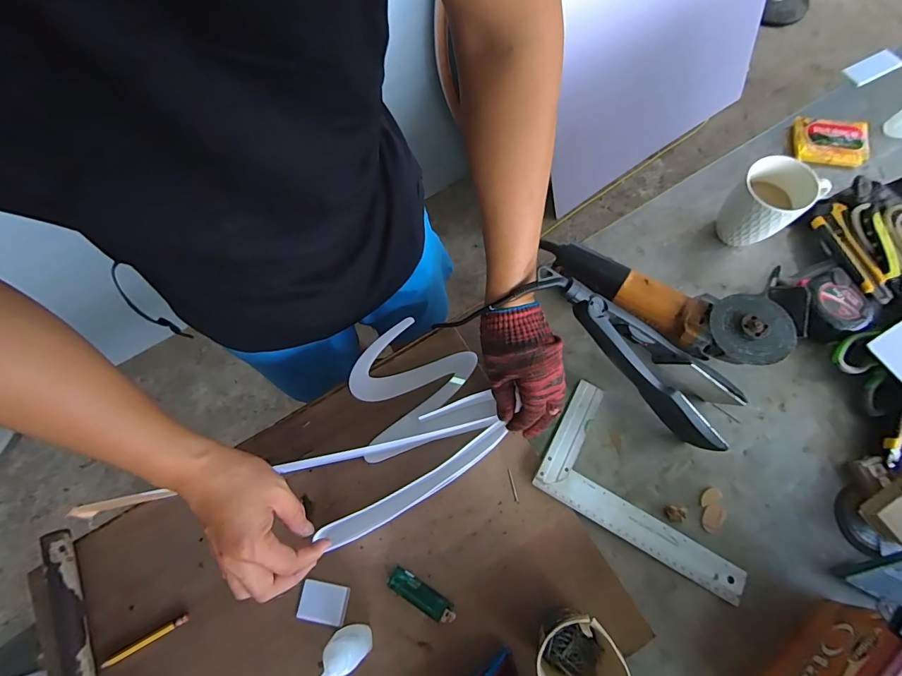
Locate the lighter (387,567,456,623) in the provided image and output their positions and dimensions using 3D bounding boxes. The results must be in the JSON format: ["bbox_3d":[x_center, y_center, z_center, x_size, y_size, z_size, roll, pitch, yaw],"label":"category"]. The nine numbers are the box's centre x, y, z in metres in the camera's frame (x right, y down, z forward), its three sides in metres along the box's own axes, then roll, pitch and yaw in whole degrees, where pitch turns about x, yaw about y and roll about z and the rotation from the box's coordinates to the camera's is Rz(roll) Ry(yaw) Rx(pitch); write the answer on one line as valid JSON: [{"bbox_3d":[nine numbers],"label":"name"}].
[{"bbox_3d":[-0.033,0.290,0.467,0.081,0.010,0.027,26,73,11],"label":"lighter"}]

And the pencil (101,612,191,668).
[{"bbox_3d":[-0.344,0.342,0.469,0.098,0.006,0.010,-28,71,-7],"label":"pencil"}]

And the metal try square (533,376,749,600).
[{"bbox_3d":[0.242,0.175,0.493,0.254,0.013,0.145,29,74,12],"label":"metal try square"}]

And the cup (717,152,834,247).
[{"bbox_3d":[0.418,-0.175,0.566,0.083,0.114,0.081,-1,70,2],"label":"cup"}]

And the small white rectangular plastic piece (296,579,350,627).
[{"bbox_3d":[-0.146,0.302,0.474,0.054,0.006,0.041,12,71,7],"label":"small white rectangular plastic piece"}]

